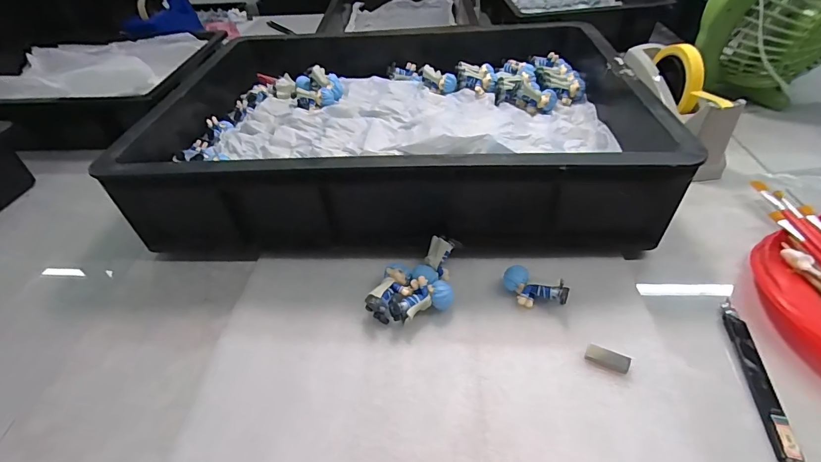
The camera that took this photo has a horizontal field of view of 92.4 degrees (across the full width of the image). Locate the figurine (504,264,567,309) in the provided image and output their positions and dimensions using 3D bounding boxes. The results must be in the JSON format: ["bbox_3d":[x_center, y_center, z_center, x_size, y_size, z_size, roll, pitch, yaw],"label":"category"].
[{"bbox_3d":[0.122,0.058,0.389,0.062,0.025,0.030,19,49,22],"label":"figurine"}]

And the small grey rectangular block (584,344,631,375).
[{"bbox_3d":[0.169,0.109,0.337,0.034,0.010,0.013,18,49,21],"label":"small grey rectangular block"}]

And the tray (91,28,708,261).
[{"bbox_3d":[-0.025,-0.171,0.532,0.597,0.119,0.434,-3,45,2],"label":"tray"}]

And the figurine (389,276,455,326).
[{"bbox_3d":[0.012,0.068,0.386,0.065,0.027,0.031,-20,47,-15],"label":"figurine"}]

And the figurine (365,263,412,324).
[{"bbox_3d":[-0.018,0.062,0.393,0.032,0.027,0.058,17,49,21],"label":"figurine"}]

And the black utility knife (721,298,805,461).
[{"bbox_3d":[0.287,0.115,0.326,0.018,0.007,0.136,5,45,10],"label":"black utility knife"}]

